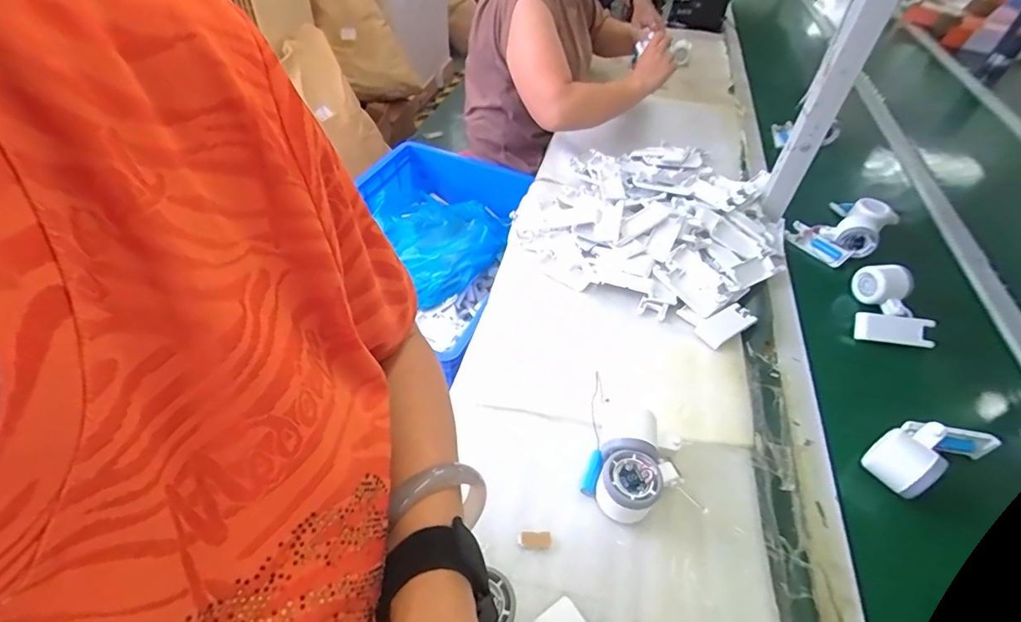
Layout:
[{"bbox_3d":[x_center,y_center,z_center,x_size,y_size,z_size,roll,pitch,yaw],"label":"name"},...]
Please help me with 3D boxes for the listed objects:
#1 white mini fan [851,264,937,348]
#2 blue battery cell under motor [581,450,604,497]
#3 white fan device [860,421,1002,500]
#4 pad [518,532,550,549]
[{"bbox_3d":[0.588,-0.006,0.740,0.102,0.059,0.122,22,49,15],"label":"white mini fan"},{"bbox_3d":[0.089,0.173,0.518,0.014,0.015,0.051,19,48,12],"label":"blue battery cell under motor"},{"bbox_3d":[0.493,0.151,0.553,0.164,0.062,0.061,-16,51,-19],"label":"white fan device"},{"bbox_3d":[0.024,0.227,0.476,0.032,0.004,0.015,1,47,-4],"label":"pad"}]

